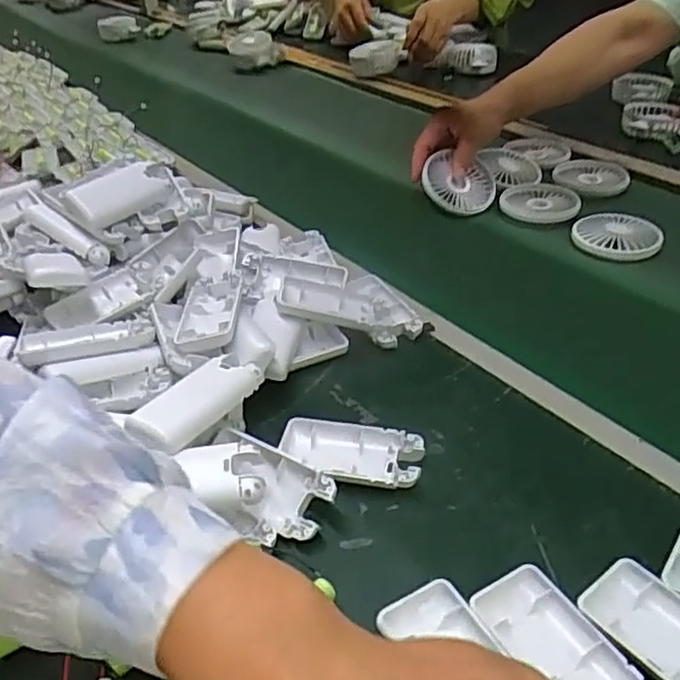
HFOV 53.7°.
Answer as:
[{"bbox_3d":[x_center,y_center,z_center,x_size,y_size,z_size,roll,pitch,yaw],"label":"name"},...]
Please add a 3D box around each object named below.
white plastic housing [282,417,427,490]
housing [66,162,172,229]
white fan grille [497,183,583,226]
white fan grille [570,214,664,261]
[{"bbox_3d":[0.007,0.077,0.453,0.094,0.016,0.044,4,36,13],"label":"white plastic housing"},{"bbox_3d":[-0.199,-0.129,0.608,0.086,0.026,0.045,-37,89,-28],"label":"housing"},{"bbox_3d":[0.237,-0.161,0.791,0.083,0.014,0.099,-7,35,-2],"label":"white fan grille"},{"bbox_3d":[0.295,-0.112,0.719,0.089,0.016,0.089,10,38,21],"label":"white fan grille"}]

